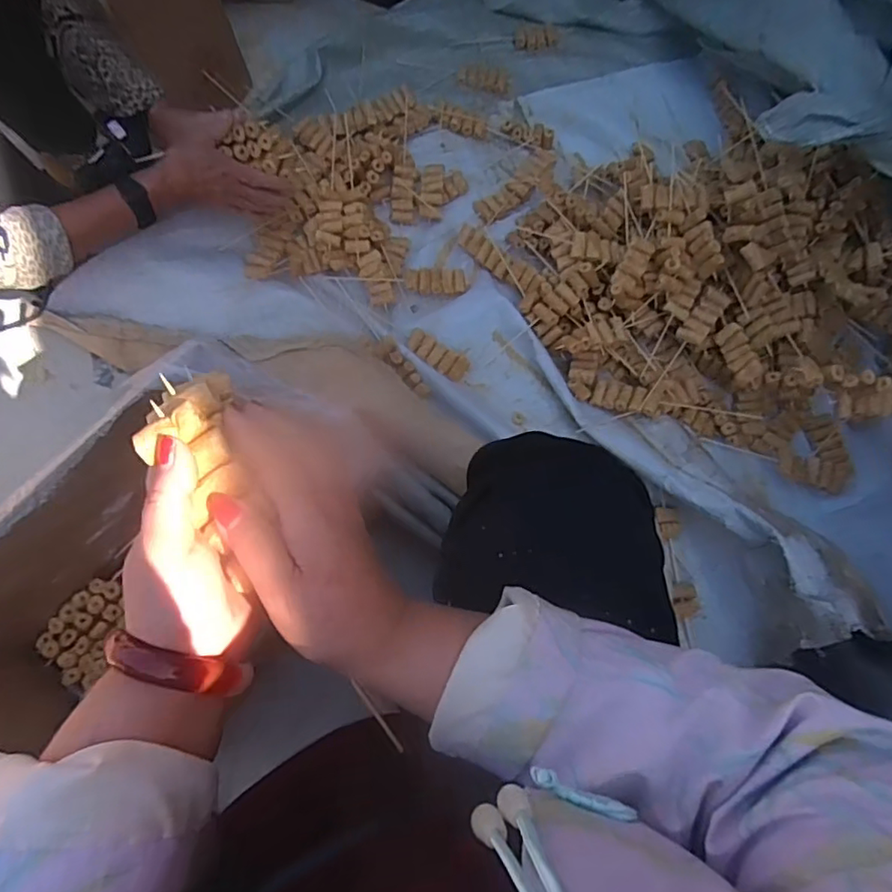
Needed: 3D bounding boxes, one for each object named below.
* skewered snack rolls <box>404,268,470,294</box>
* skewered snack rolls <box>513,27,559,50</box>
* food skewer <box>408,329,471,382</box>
[{"bbox_3d":[-0.013,-0.253,0.899,0.095,0.022,0.038,-7,73,-4],"label":"skewered snack rolls"},{"bbox_3d":[0.165,-0.742,1.065,0.086,0.021,0.027,-13,73,-6],"label":"skewered snack rolls"},{"bbox_3d":[-0.013,-0.134,0.877,0.096,0.022,0.044,31,74,8],"label":"food skewer"}]

